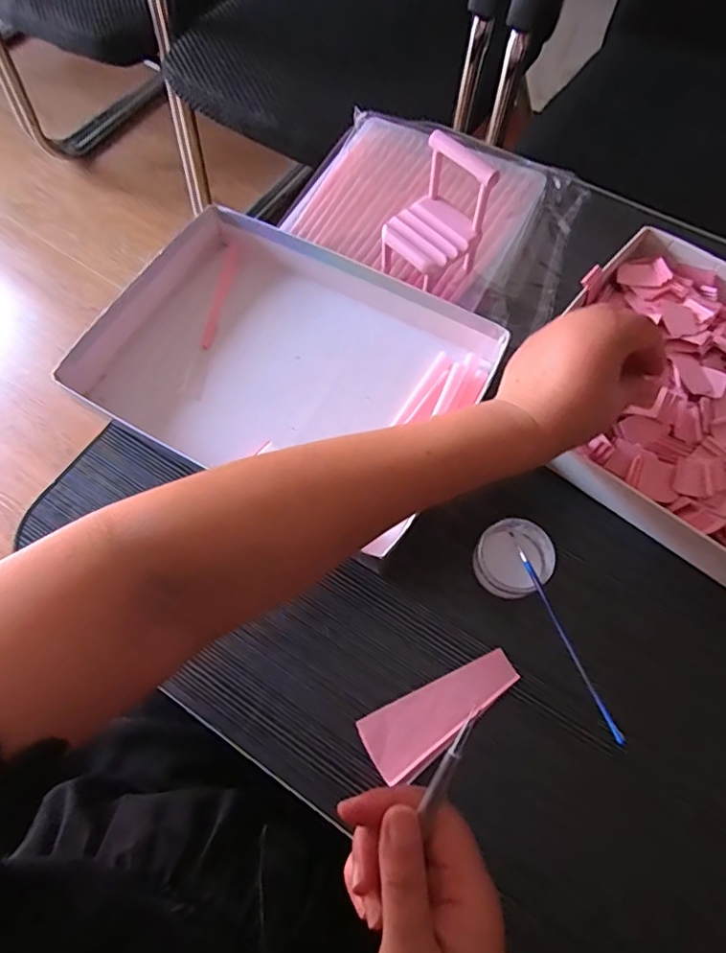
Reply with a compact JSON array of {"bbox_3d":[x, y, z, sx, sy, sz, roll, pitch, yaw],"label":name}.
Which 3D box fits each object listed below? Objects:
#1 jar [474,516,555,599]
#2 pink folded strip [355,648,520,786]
[{"bbox_3d":[0.104,0.057,0.370,0.055,0.024,0.050,-1,68,3],"label":"jar"},{"bbox_3d":[0.053,0.155,0.347,0.108,0.004,0.042,-26,69,-7],"label":"pink folded strip"}]

